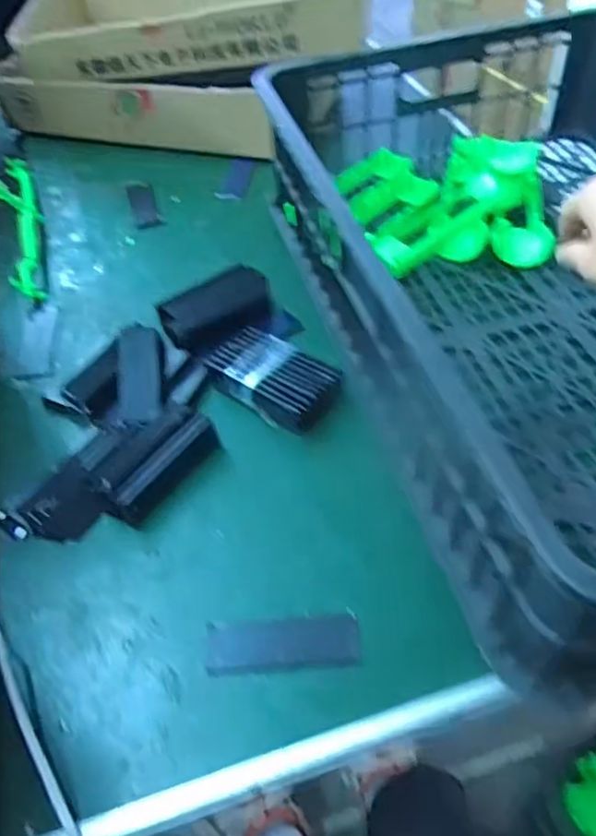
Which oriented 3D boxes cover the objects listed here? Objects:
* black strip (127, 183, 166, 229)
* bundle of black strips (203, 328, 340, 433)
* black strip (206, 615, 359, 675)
[{"bbox_3d":[-0.178,-0.245,0.738,0.030,0.005,0.095,-19,52,-10],"label":"black strip"},{"bbox_3d":[-0.021,-0.034,0.521,0.096,0.034,0.063,29,59,26],"label":"bundle of black strips"},{"bbox_3d":[-0.009,0.141,0.398,0.094,0.008,0.031,-4,51,2],"label":"black strip"}]

